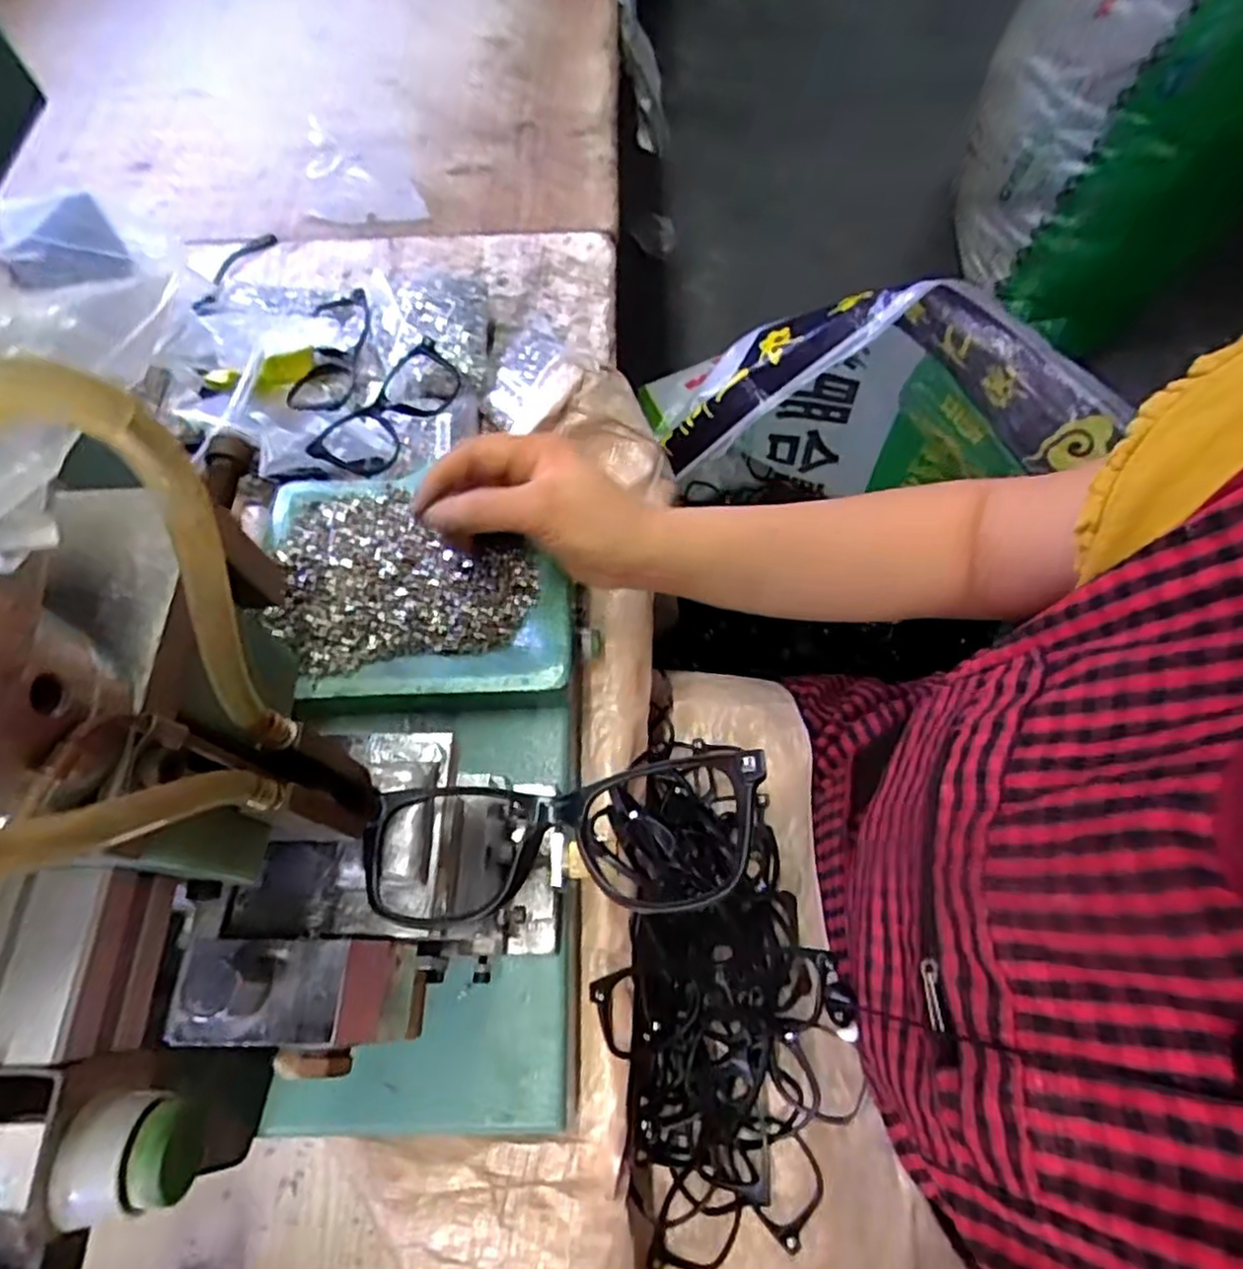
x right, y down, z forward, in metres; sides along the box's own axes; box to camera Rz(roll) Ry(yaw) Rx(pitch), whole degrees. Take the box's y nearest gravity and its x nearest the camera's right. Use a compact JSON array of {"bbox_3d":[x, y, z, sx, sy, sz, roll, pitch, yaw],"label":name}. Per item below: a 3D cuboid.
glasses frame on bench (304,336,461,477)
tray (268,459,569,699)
[{"bbox_3d":[-0.173,-0.167,0.524,0.061,0.031,0.159,13,51,9],"label":"glasses frame on bench"},{"bbox_3d":[-0.125,-0.034,0.425,0.188,0.017,0.149,-2,62,1],"label":"tray"}]

